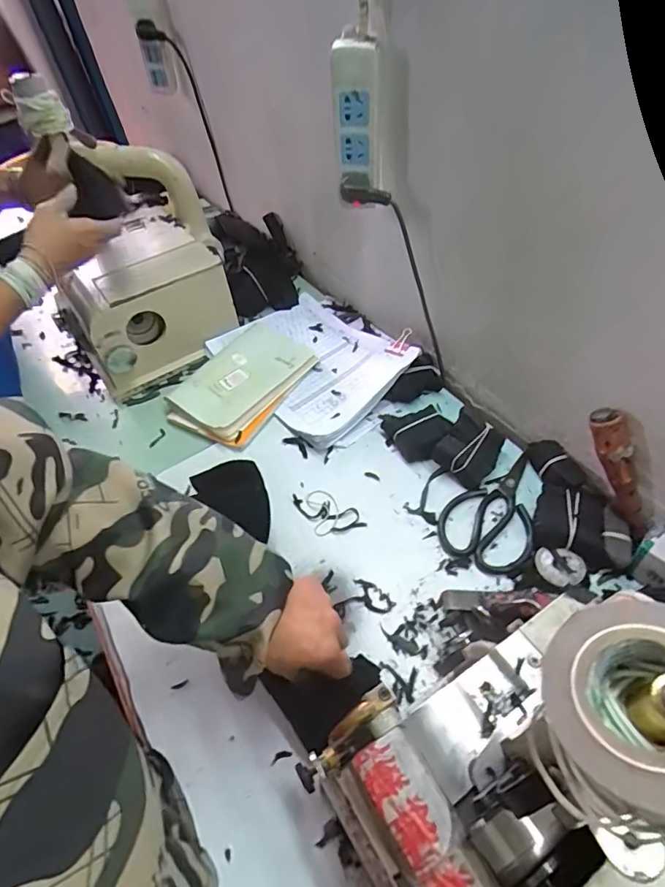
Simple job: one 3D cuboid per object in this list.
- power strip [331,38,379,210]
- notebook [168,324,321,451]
[{"bbox_3d":[0.029,-0.366,0.573,0.049,0.158,0.034,2,47,6],"label":"power strip"},{"bbox_3d":[-0.135,-0.106,0.760,0.159,0.021,0.235,25,57,24],"label":"notebook"}]

